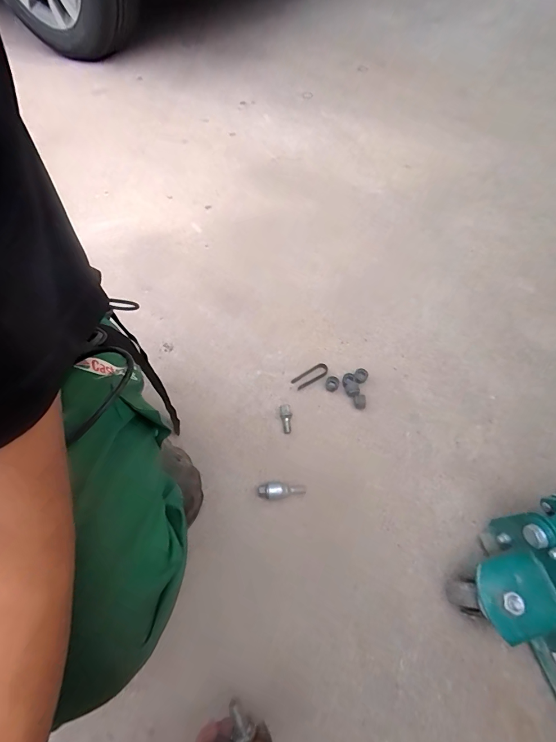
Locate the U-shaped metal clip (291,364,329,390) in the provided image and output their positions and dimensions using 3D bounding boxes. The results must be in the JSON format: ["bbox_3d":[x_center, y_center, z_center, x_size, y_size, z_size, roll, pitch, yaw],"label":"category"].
[{"bbox_3d":[0.065,0.010,0.679,0.078,0.005,0.030,-29,64,-15],"label":"U-shaped metal clip"}]

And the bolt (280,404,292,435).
[{"bbox_3d":[0.016,0.090,0.628,0.019,0.020,0.054,-5,74,-2],"label":"bolt"}]

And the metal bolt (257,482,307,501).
[{"bbox_3d":[0.006,0.201,0.561,0.077,0.024,0.024,6,60,4],"label":"metal bolt"}]

